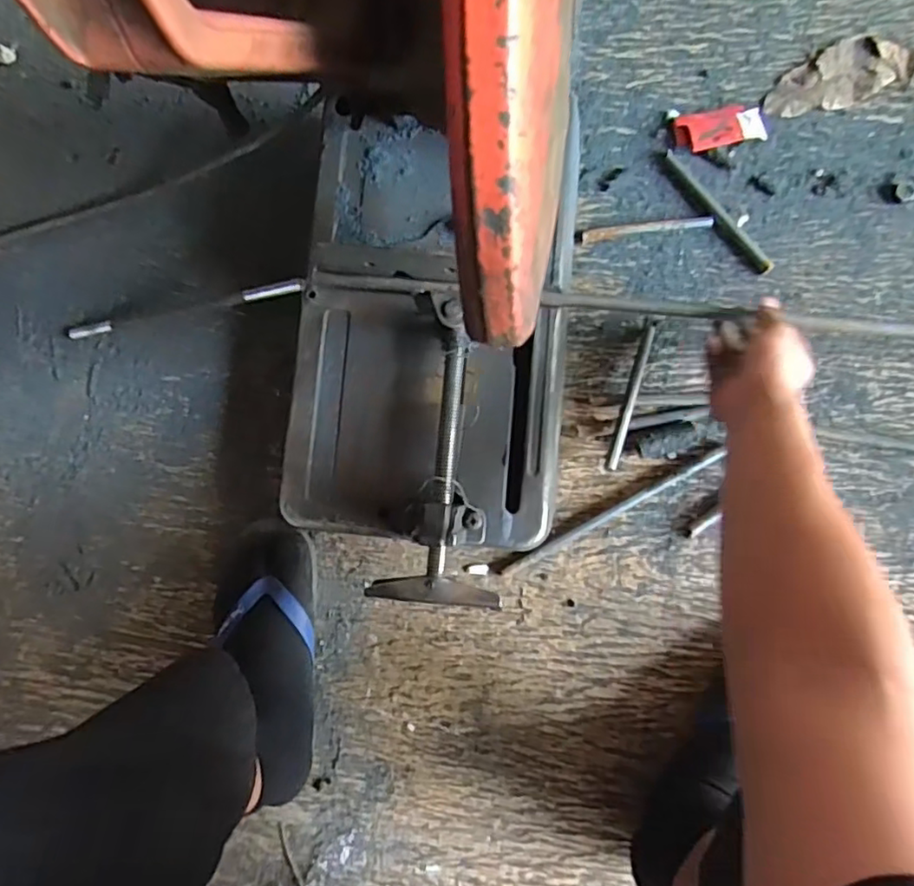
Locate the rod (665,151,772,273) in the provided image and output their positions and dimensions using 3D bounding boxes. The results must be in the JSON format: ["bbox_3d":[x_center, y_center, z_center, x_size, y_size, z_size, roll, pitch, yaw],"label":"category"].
[{"bbox_3d":[0.262,-0.234,0.619,0.016,0.011,0.158,-37,83,2],"label":"rod"}]

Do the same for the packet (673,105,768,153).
[{"bbox_3d":[0.269,-0.322,0.624,0.087,0.015,0.043,-12,84,5],"label":"packet"}]

